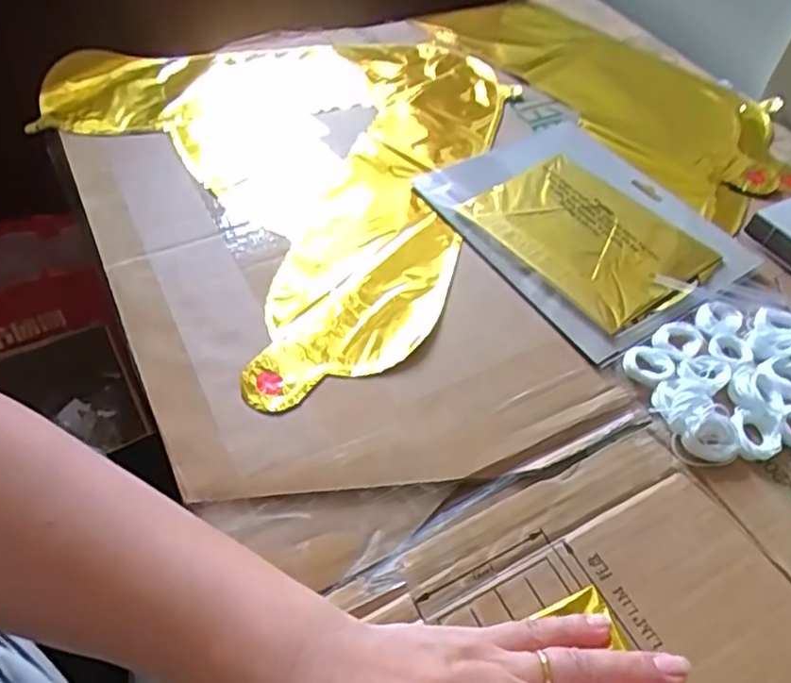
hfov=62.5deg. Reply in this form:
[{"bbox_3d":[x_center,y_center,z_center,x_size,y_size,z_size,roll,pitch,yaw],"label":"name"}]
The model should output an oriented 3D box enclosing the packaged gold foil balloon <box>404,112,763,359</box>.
[{"bbox_3d":[0.135,-0.092,0.472,0.180,0.012,0.212,-22,56,-22],"label":"packaged gold foil balloon"}]

